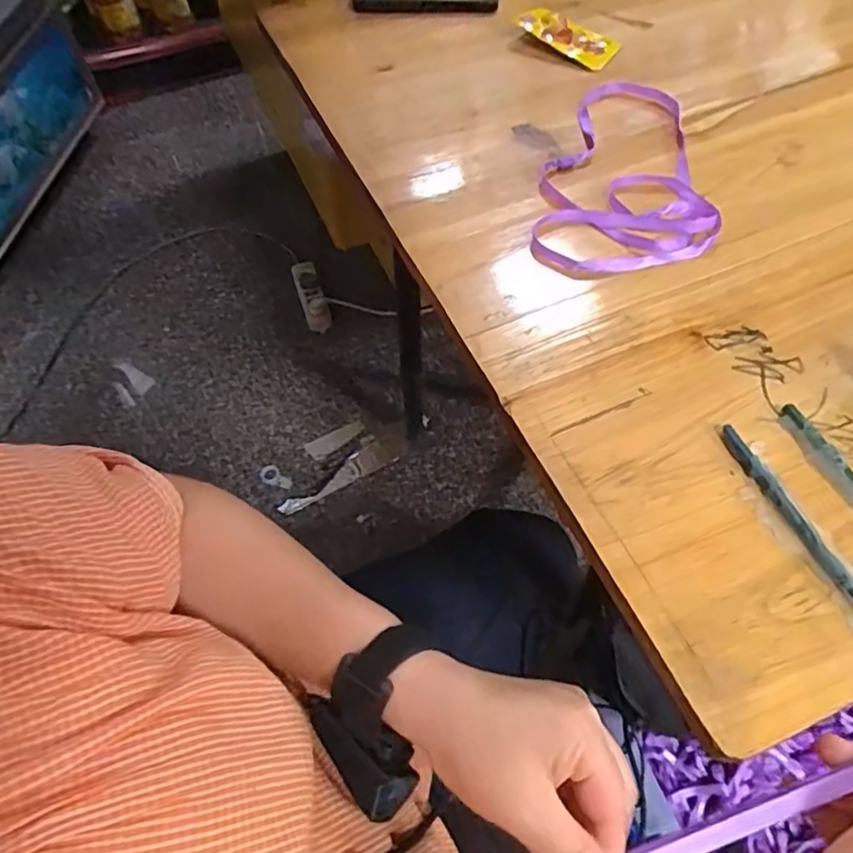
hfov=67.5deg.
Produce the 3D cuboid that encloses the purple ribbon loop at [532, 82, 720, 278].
[{"bbox_3d":[0.170,-0.222,0.545,0.138,0.012,0.257,8,58,6],"label":"purple ribbon loop"}]

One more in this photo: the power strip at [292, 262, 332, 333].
[{"bbox_3d":[-0.259,-0.298,1.433,0.051,0.029,0.195,-16,59,-10],"label":"power strip"}]

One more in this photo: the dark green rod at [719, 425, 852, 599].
[{"bbox_3d":[0.238,0.092,0.346,0.013,0.006,0.233,-21,59,-12],"label":"dark green rod"}]

